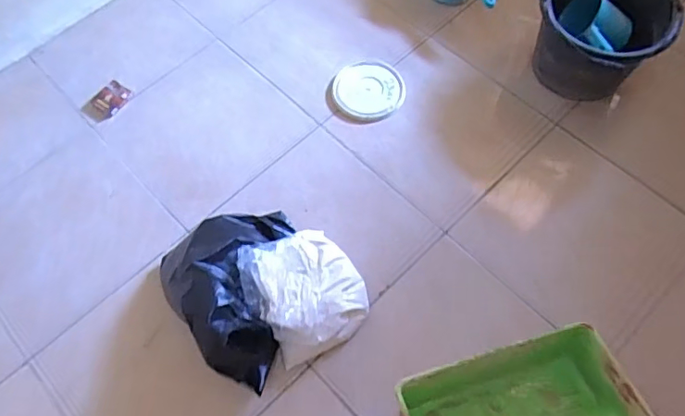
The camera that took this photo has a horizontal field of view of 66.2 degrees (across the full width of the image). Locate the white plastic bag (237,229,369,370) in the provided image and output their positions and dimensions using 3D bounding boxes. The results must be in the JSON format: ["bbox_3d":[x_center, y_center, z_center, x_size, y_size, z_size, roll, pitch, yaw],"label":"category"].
[{"bbox_3d":[-0.072,0.162,1.042,0.207,0.112,0.229,-27,66,-11],"label":"white plastic bag"}]

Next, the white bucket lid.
[{"bbox_3d":[0.066,-0.293,1.293,0.170,0.011,0.172,3,64,4],"label":"white bucket lid"}]

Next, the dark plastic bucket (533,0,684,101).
[{"bbox_3d":[0.585,-0.400,1.243,0.247,0.237,0.288,-42,70,-17],"label":"dark plastic bucket"}]

